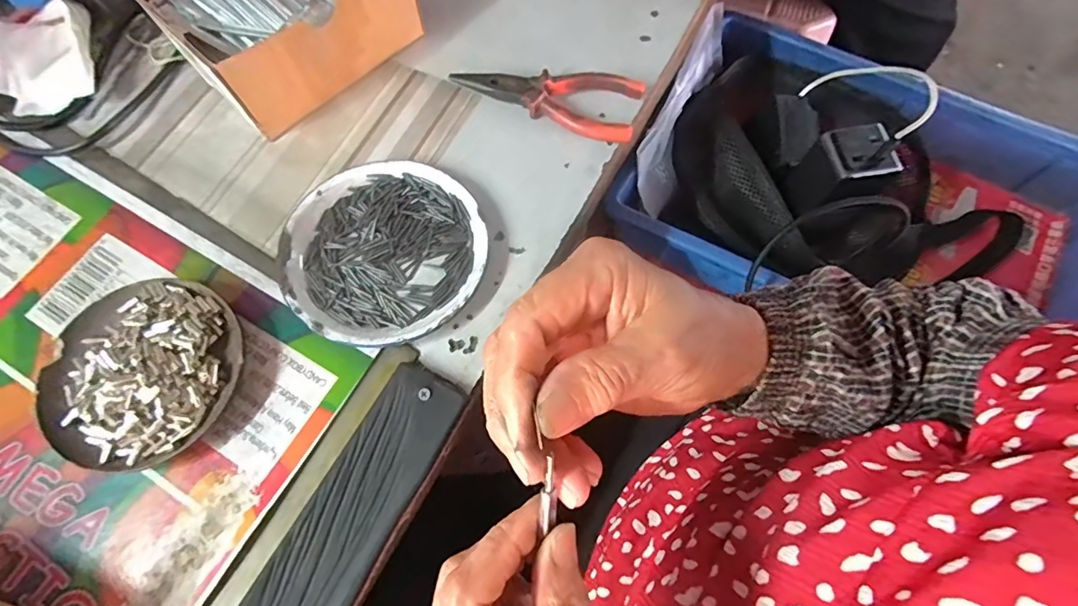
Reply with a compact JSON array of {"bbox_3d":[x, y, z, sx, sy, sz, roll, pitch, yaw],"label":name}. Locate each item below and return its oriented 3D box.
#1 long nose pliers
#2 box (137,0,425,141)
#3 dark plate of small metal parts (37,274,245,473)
[{"bbox_3d":[0.008,-0.165,0.388,0.142,0.019,0.050,23,70,8],"label":"long nose pliers"},{"bbox_3d":[-0.192,-0.224,0.384,0.164,0.069,0.129,-42,75,-15],"label":"box"},{"bbox_3d":[-0.240,0.039,0.304,0.109,0.026,0.110,0,69,-1],"label":"dark plate of small metal parts"}]

